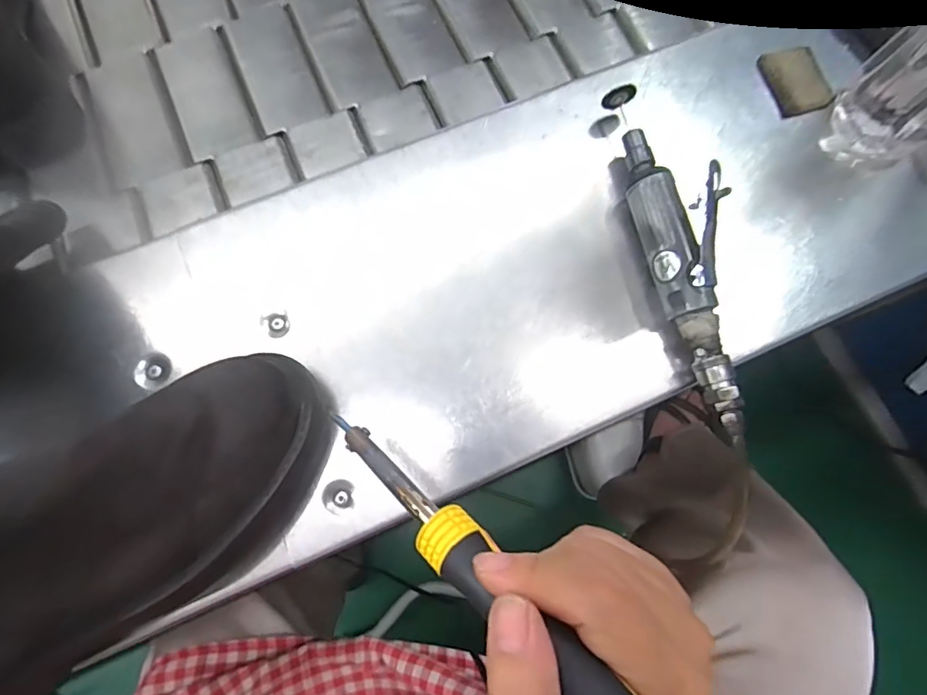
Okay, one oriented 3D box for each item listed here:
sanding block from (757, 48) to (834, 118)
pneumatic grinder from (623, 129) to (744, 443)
[{"bbox_3d":[0.259,-0.209,0.404,0.045,0.008,0.054,-13,76,-4],"label":"sanding block"},{"bbox_3d":[0.152,-0.052,0.344,0.048,0.051,0.217,-13,76,-4],"label":"pneumatic grinder"}]

